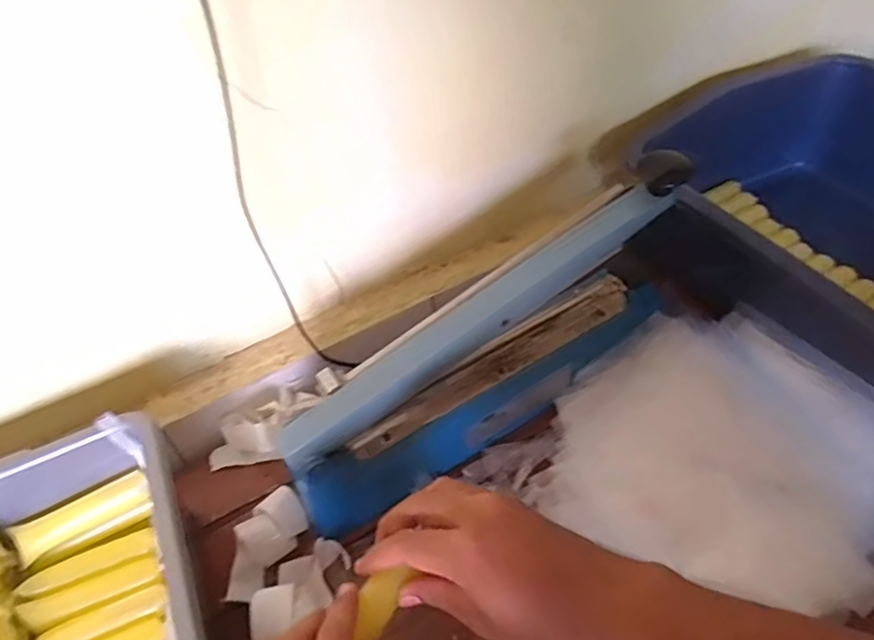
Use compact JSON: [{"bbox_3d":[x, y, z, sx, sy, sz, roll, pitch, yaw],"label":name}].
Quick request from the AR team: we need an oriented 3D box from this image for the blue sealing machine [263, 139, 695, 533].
[{"bbox_3d":[0.047,0.021,0.530,0.391,0.176,0.070,-28,52,-19],"label":"blue sealing machine"}]

